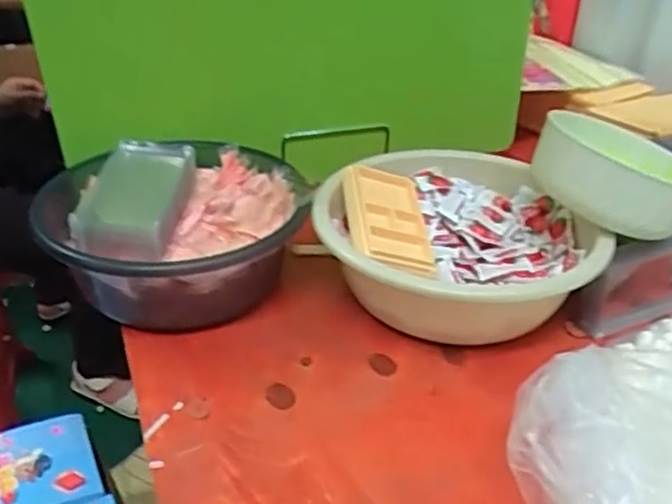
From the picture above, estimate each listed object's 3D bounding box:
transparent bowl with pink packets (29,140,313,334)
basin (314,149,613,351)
[{"bbox_3d":[-0.157,-0.027,0.704,0.240,0.125,0.266,-7,34,-10],"label":"transparent bowl with pink packets"},{"bbox_3d":[0.116,0.000,0.689,0.259,0.100,0.266,0,33,0],"label":"basin"}]

